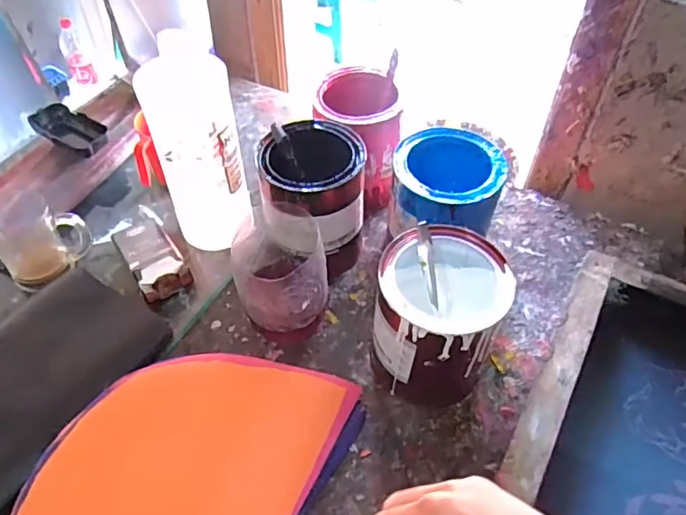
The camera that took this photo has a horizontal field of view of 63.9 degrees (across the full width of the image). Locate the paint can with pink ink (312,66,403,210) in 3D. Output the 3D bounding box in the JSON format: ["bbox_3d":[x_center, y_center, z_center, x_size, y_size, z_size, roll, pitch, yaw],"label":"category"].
[{"bbox_3d":[0.017,-0.144,0.663,0.099,0.128,0.103,2,49,1],"label":"paint can with pink ink"}]

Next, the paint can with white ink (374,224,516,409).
[{"bbox_3d":[0.085,0.054,0.507,0.109,0.136,0.120,2,49,1],"label":"paint can with white ink"}]

